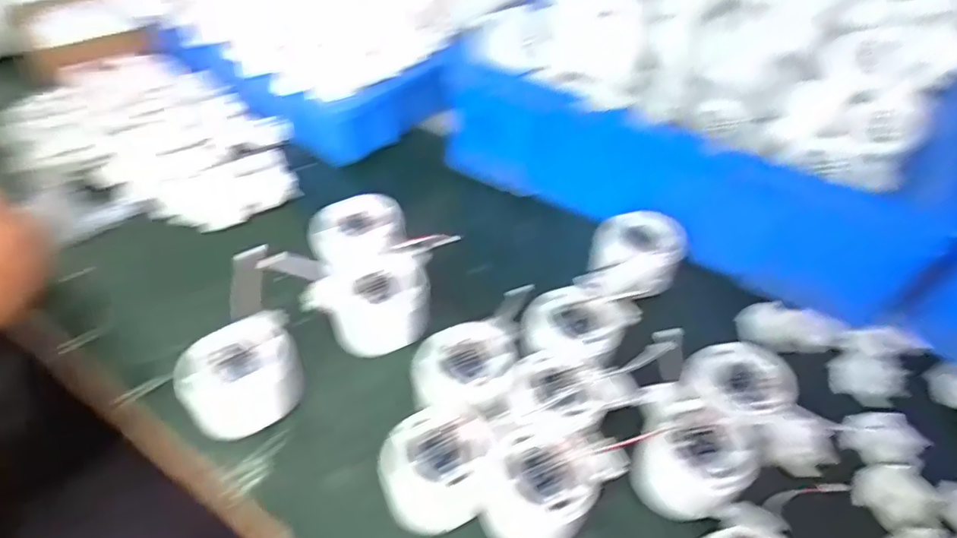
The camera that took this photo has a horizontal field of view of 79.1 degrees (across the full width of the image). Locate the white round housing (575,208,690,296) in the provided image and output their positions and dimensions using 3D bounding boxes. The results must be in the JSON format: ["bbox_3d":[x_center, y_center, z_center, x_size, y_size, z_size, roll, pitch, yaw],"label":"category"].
[{"bbox_3d":[0.128,-0.003,0.481,0.065,0.061,0.082,23,49,17],"label":"white round housing"}]

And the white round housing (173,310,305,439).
[{"bbox_3d":[-0.159,0.076,0.401,0.077,0.058,0.064,-28,54,-27],"label":"white round housing"}]

